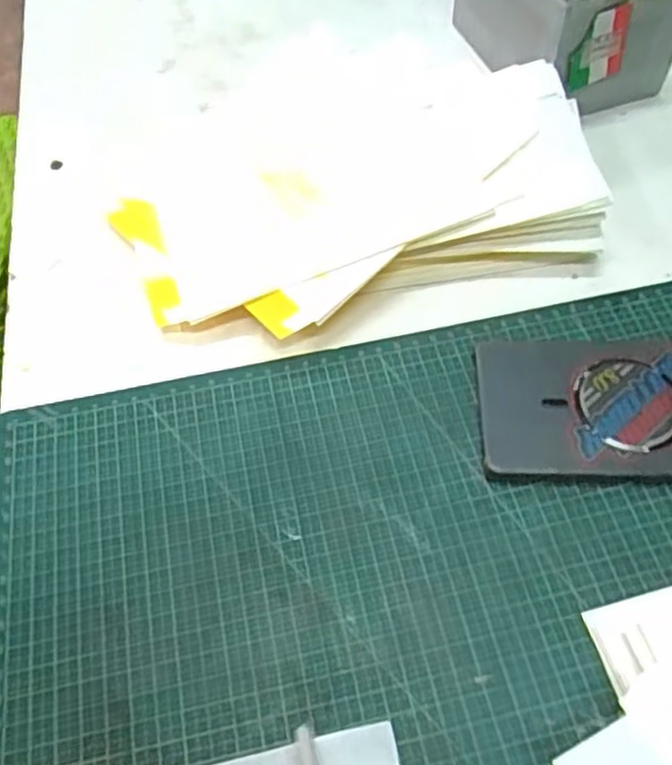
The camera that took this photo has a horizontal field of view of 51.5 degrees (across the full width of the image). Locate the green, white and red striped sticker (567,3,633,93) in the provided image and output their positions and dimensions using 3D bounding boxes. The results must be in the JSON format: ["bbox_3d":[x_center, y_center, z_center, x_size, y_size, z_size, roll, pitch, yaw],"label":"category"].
[{"bbox_3d":[0.159,-0.202,0.421,0.036,0.045,0.004,-16,58,-8],"label":"green, white and red striped sticker"}]

